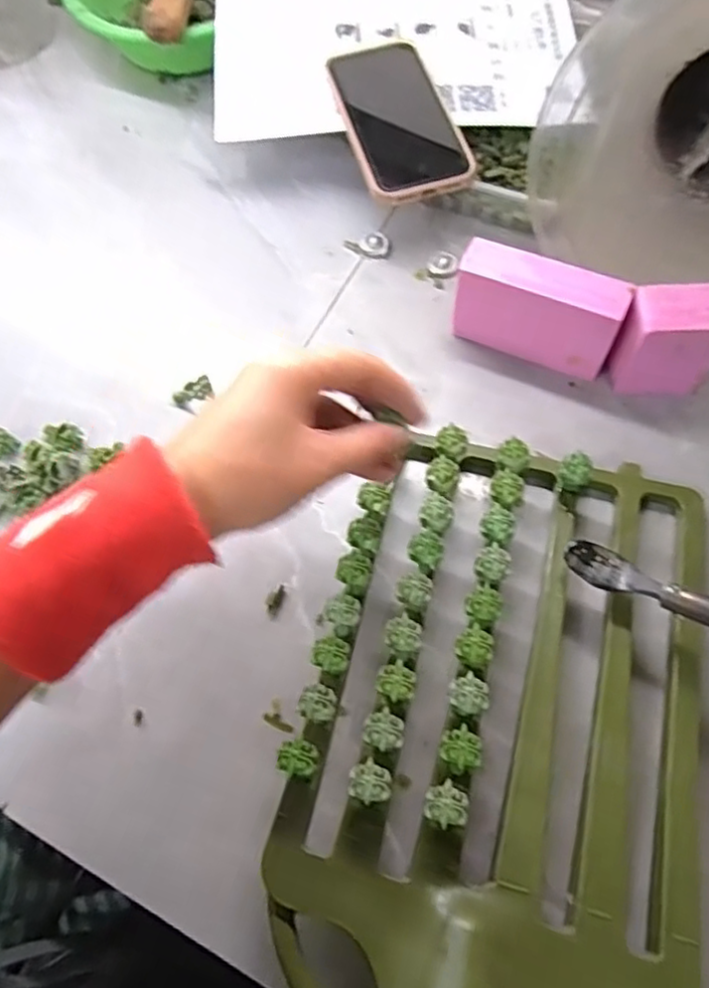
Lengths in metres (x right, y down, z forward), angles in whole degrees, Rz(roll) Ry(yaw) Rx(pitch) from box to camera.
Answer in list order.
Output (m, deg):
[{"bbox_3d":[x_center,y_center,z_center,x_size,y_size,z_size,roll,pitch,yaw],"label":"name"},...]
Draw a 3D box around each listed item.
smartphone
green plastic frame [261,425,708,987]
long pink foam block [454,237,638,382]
[{"bbox_3d":[0.031,-0.284,0.494,0.074,0.014,0.146,-17,67,-4],"label":"smartphone"},{"bbox_3d":[0.080,0.114,0.345,0.205,0.066,0.317,10,66,7],"label":"green plastic frame"},{"bbox_3d":[0.124,-0.123,0.451,0.107,0.072,0.031,21,68,12],"label":"long pink foam block"}]

